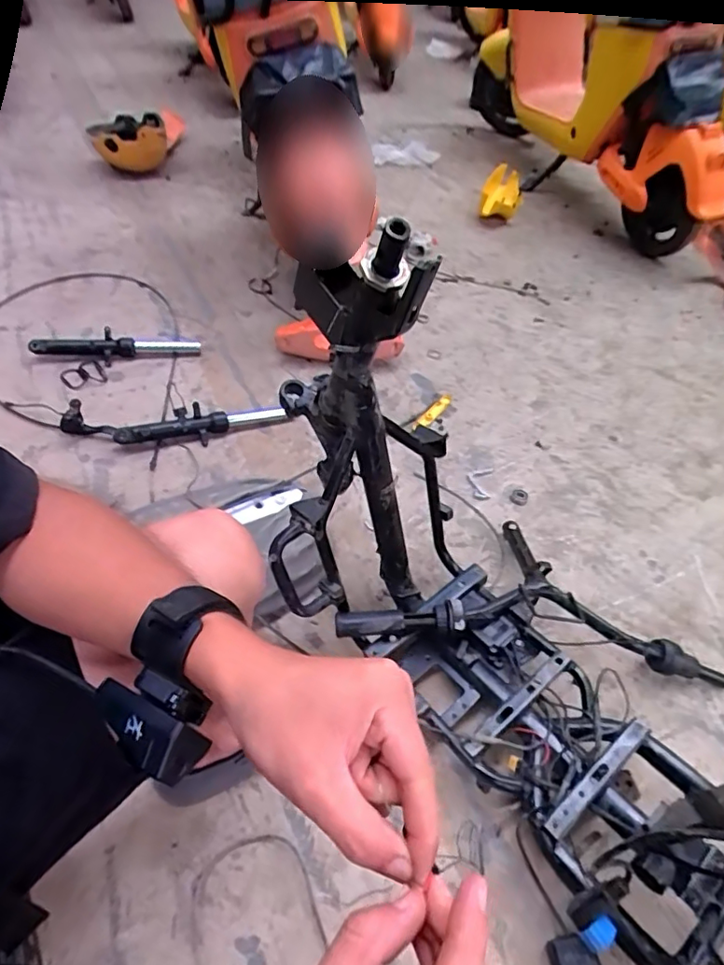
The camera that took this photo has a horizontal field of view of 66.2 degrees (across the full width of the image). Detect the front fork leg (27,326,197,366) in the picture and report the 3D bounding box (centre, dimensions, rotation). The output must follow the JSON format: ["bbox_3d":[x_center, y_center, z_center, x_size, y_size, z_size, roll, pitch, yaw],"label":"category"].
[{"bbox_3d":[-0.541,-0.301,1.227,0.346,0.037,0.073,0,48,-6],"label":"front fork leg"}]

